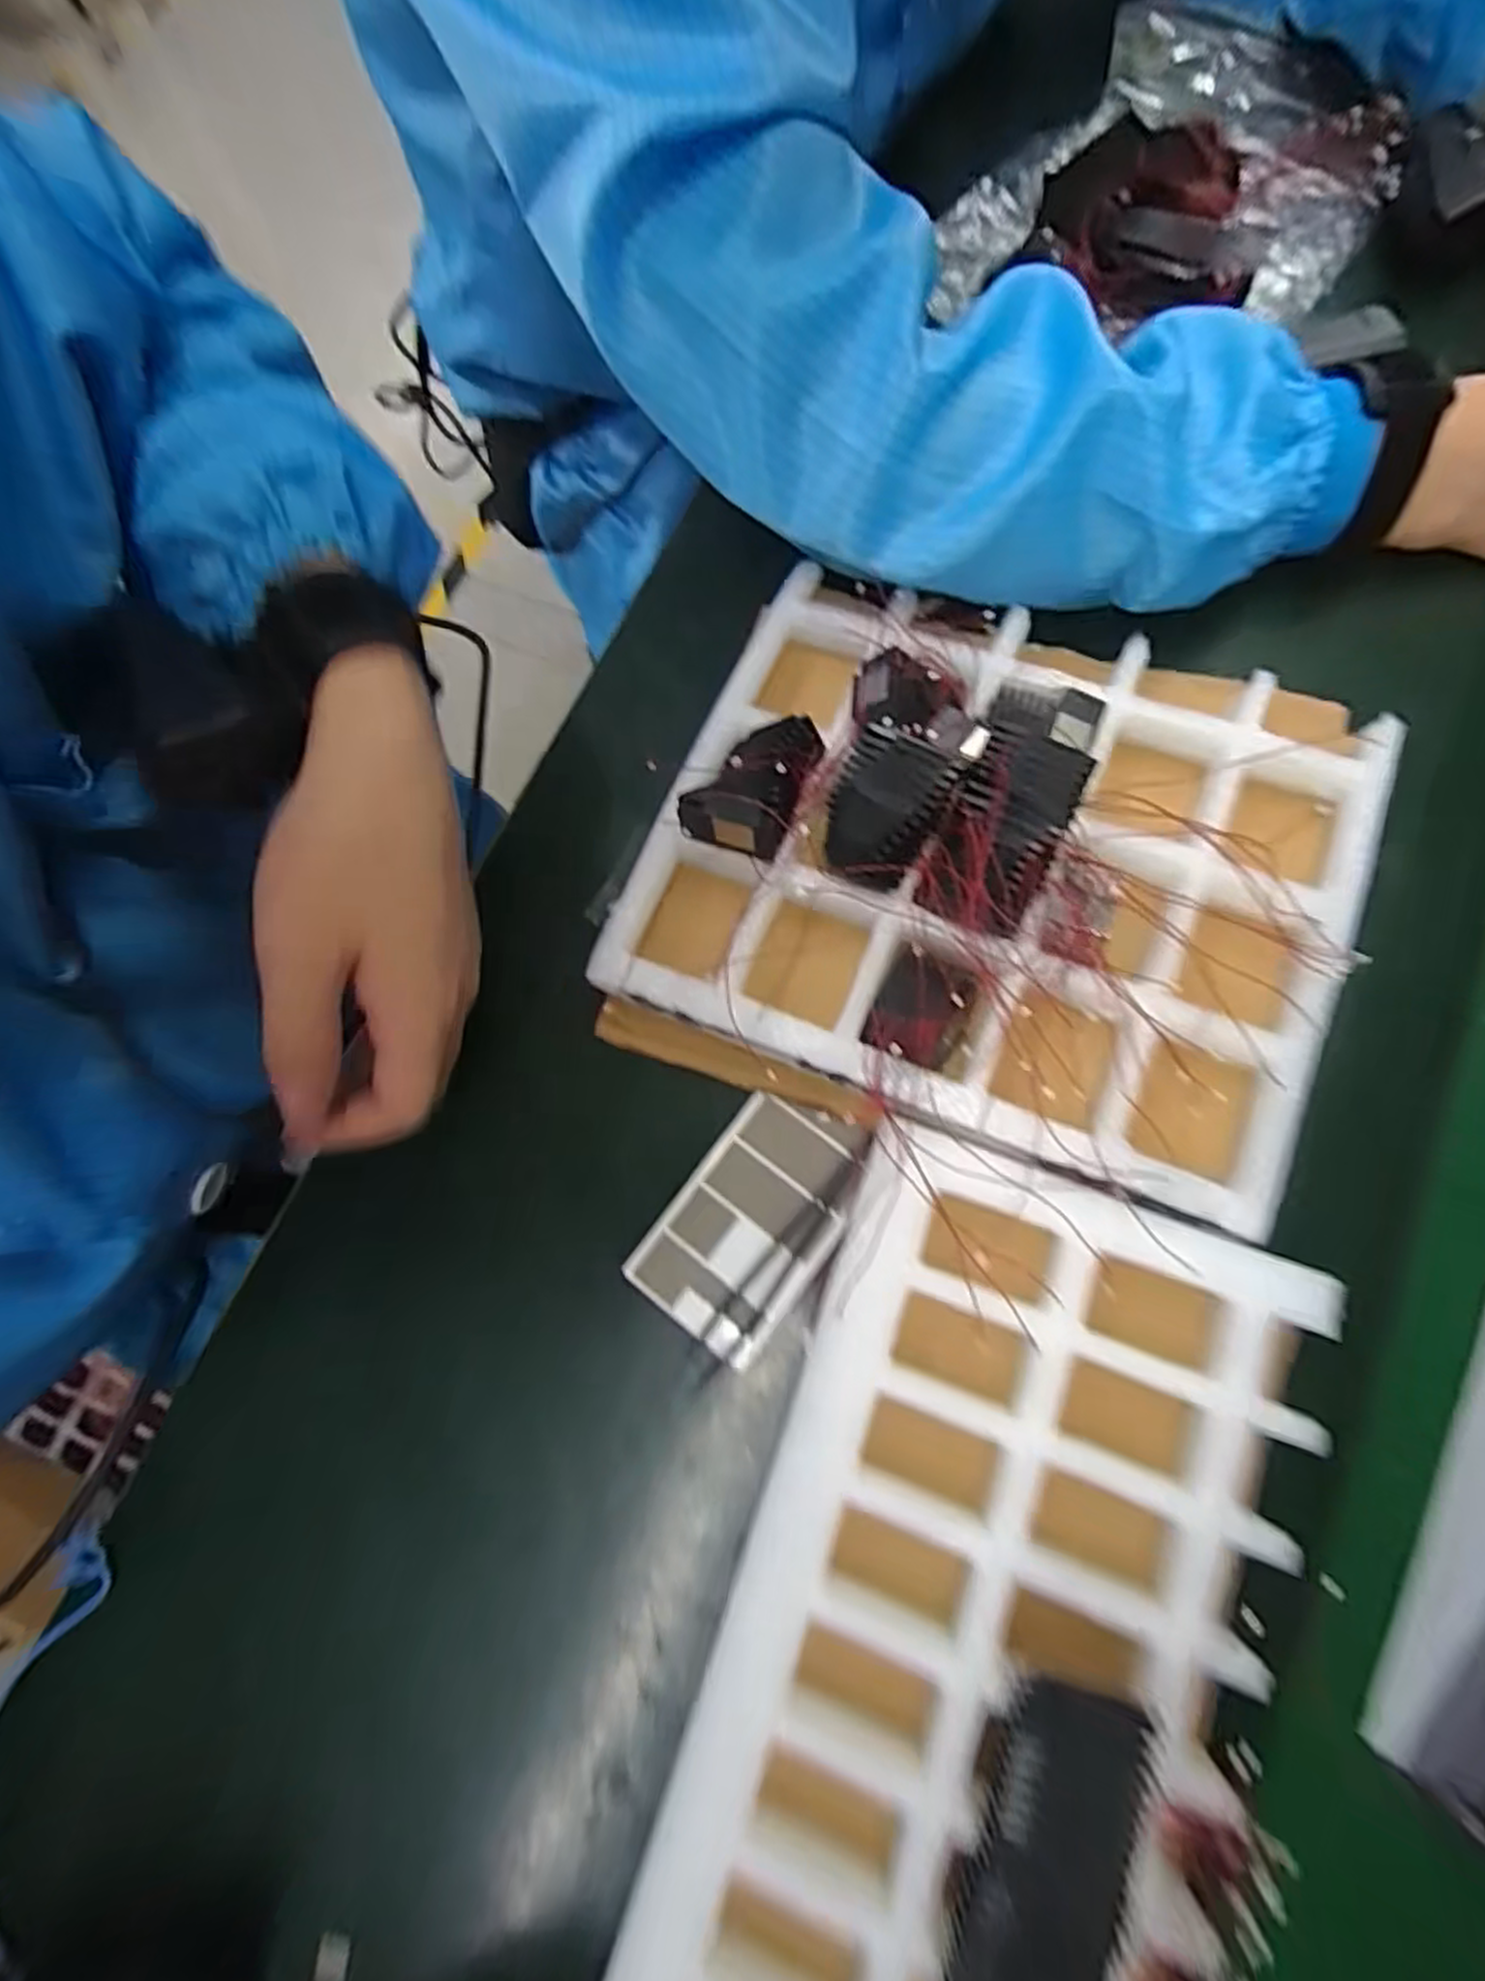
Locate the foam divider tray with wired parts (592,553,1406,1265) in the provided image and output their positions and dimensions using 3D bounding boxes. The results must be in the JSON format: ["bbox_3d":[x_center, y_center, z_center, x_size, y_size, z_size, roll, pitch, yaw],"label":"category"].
[{"bbox_3d":[0.095,-0.052,0.296,0.249,0.051,0.224,19,79,8],"label":"foam divider tray with wired parts"}]

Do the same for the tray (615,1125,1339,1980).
[{"bbox_3d":[0.061,0.241,0.230,0.151,0.050,0.366,18,76,5],"label":"tray"}]

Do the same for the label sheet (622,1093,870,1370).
[{"bbox_3d":[0.006,0.087,0.291,0.056,0.004,0.094,36,80,14],"label":"label sheet"}]

